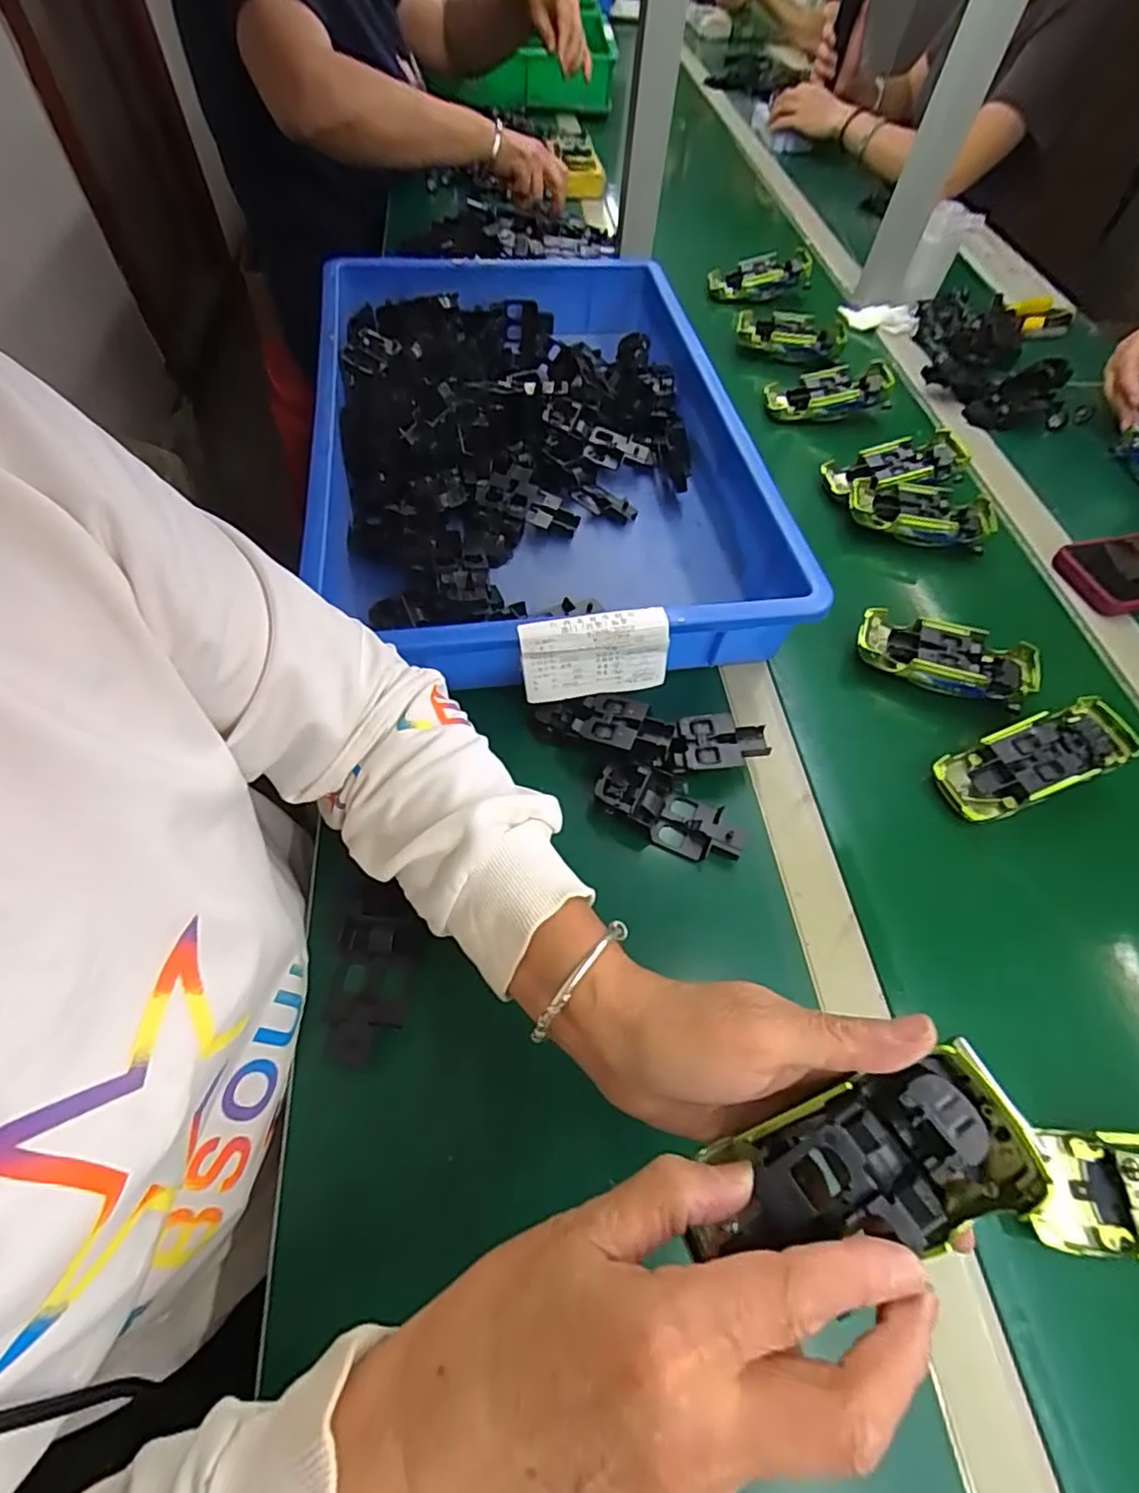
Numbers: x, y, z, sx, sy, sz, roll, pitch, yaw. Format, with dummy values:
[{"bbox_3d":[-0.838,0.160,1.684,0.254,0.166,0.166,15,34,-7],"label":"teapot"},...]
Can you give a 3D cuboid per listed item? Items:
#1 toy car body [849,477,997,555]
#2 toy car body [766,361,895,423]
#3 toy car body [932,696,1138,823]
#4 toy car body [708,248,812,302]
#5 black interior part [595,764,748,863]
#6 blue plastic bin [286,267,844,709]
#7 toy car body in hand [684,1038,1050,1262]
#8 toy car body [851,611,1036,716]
[{"bbox_3d":[0.338,-0.227,0.595,0.133,0.025,0.062,16,59,6],"label":"toy car body"},{"bbox_3d":[0.288,-0.398,0.693,0.135,0.032,0.060,-7,58,11],"label":"toy car body"},{"bbox_3d":[0.338,0.009,0.444,0.138,0.021,0.052,-23,62,0],"label":"toy car body"},{"bbox_3d":[0.256,-0.634,0.834,0.131,0.047,0.033,0,58,14],"label":"toy car body"},{"bbox_3d":[0.069,0.042,0.417,0.101,0.022,0.049,23,60,10],"label":"black interior part"},{"bbox_3d":[-0.036,-0.291,0.578,0.356,0.083,0.582,-7,59,-8],"label":"blue plastic bin"},{"bbox_3d":[0.102,0.150,0.220,0.113,0.035,0.048,-16,60,0],"label":"toy car body in hand"},{"bbox_3d":[0.303,-0.068,0.500,0.135,0.040,0.056,25,60,11],"label":"toy car body"}]

